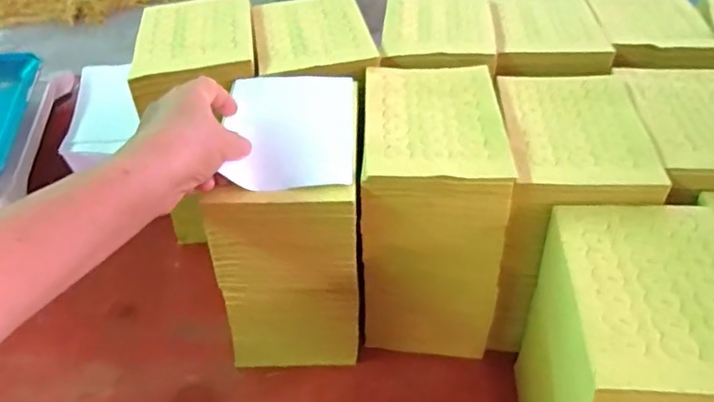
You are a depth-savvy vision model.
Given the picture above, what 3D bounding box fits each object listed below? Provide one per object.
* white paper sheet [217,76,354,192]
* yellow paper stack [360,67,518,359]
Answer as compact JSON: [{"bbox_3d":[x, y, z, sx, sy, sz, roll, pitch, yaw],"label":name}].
[{"bbox_3d":[-0.056,-0.063,0.491,0.103,0.004,0.150,-3,45,1],"label":"white paper sheet"},{"bbox_3d":[0.064,0.013,0.557,0.124,0.212,0.183,3,46,-1],"label":"yellow paper stack"}]

